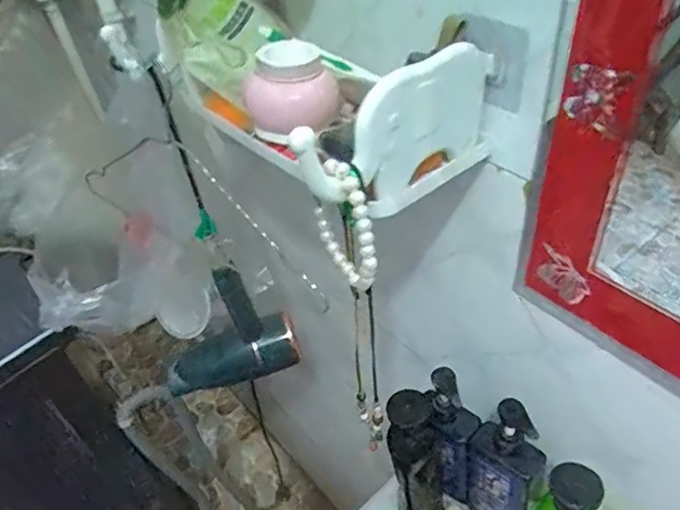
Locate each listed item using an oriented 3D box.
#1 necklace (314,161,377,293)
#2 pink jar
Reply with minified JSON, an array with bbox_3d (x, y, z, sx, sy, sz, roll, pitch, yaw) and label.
[{"bbox_3d":[0.004,-0.017,0.370,0.012,0.097,0.054,-30,47,-24],"label":"necklace"},{"bbox_3d":[-0.040,-0.133,0.454,0.056,0.064,0.060,-4,42,3],"label":"pink jar"}]

